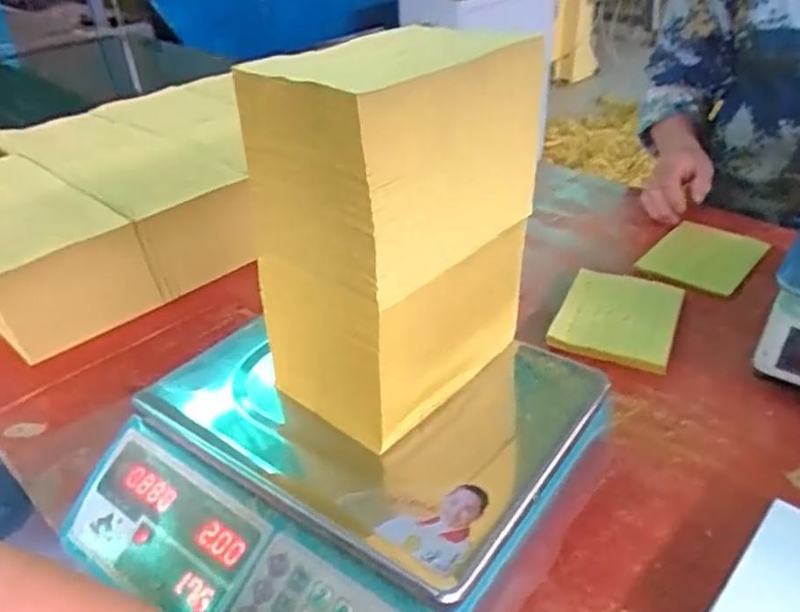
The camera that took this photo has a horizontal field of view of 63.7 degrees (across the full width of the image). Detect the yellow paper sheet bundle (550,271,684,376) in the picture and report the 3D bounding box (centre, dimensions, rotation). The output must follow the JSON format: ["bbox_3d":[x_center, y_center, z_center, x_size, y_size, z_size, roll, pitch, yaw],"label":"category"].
[{"bbox_3d":[0.242,0.014,0.714,0.119,0.023,0.156,14,37,24],"label":"yellow paper sheet bundle"}]

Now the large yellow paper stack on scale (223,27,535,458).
[{"bbox_3d":[-0.007,-0.054,0.459,0.128,0.224,0.169,27,44,36],"label":"large yellow paper stack on scale"}]

